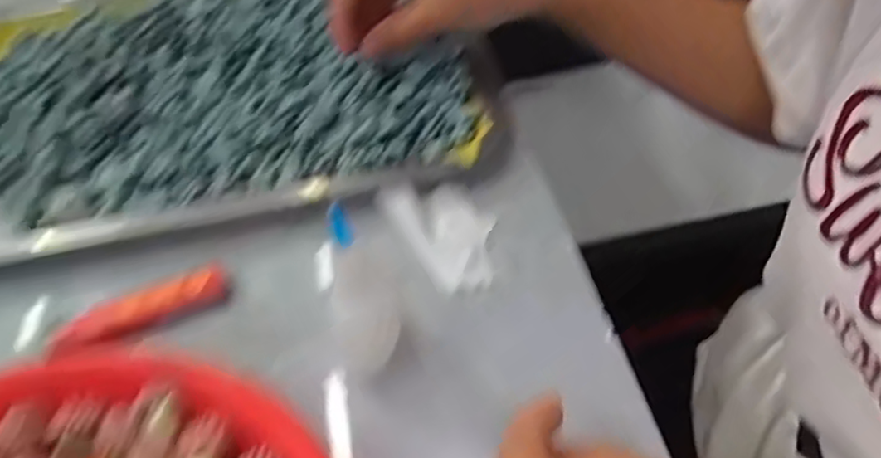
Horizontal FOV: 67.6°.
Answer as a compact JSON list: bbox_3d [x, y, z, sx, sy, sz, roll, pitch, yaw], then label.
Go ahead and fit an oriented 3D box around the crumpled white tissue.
[{"bbox_3d":[0.005,-0.001,0.319,0.041,0.014,0.067,-28,51,-18],"label":"crumpled white tissue"}]

